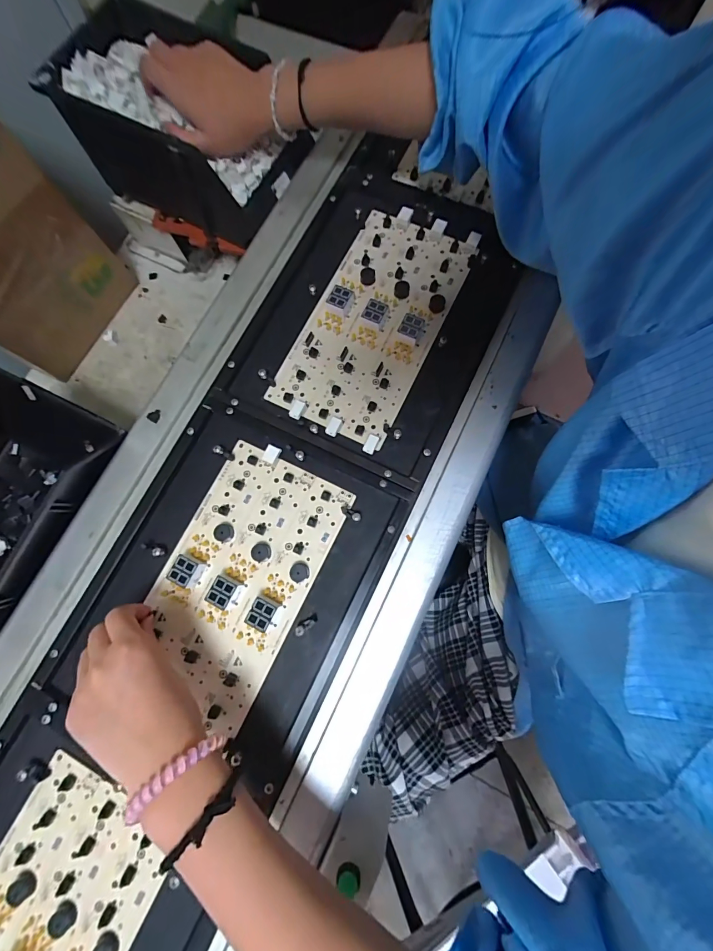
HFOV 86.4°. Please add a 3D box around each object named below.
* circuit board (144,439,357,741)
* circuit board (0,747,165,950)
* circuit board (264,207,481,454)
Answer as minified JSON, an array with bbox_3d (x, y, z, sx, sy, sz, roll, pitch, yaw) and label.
[{"bbox_3d":[-0.108,0.088,0.346,0.133,0.020,0.224,26,79,7],"label":"circuit board"},{"bbox_3d":[-0.257,0.374,0.283,0.124,0.020,0.264,26,79,7],"label":"circuit board"},{"bbox_3d":[0.017,-0.169,0.400,0.131,0.021,0.259,26,79,7],"label":"circuit board"}]

